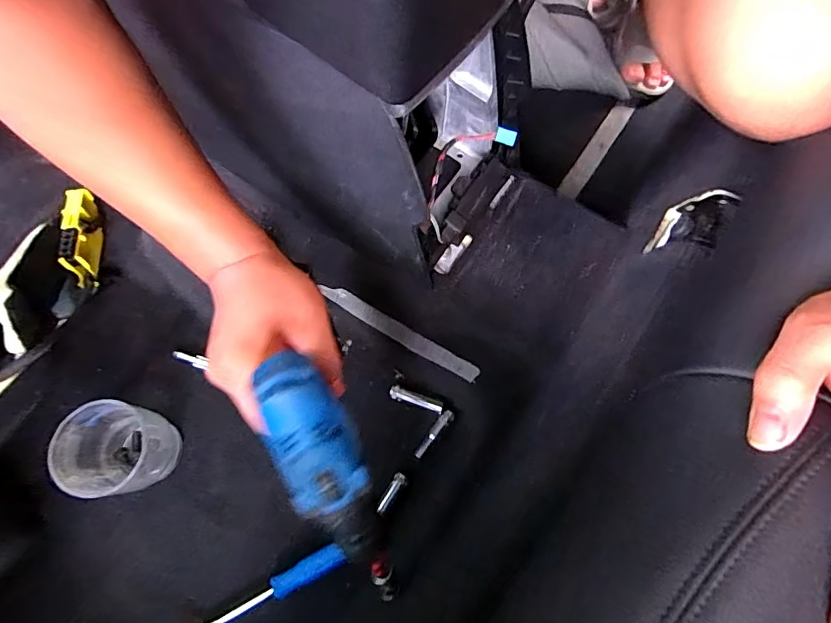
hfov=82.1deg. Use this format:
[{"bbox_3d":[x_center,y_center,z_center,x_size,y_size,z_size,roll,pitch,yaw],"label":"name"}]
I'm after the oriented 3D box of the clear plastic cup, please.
[{"bbox_3d":[-0.305,0.143,0.497,0.079,0.100,0.095,11,70,2],"label":"clear plastic cup"}]

